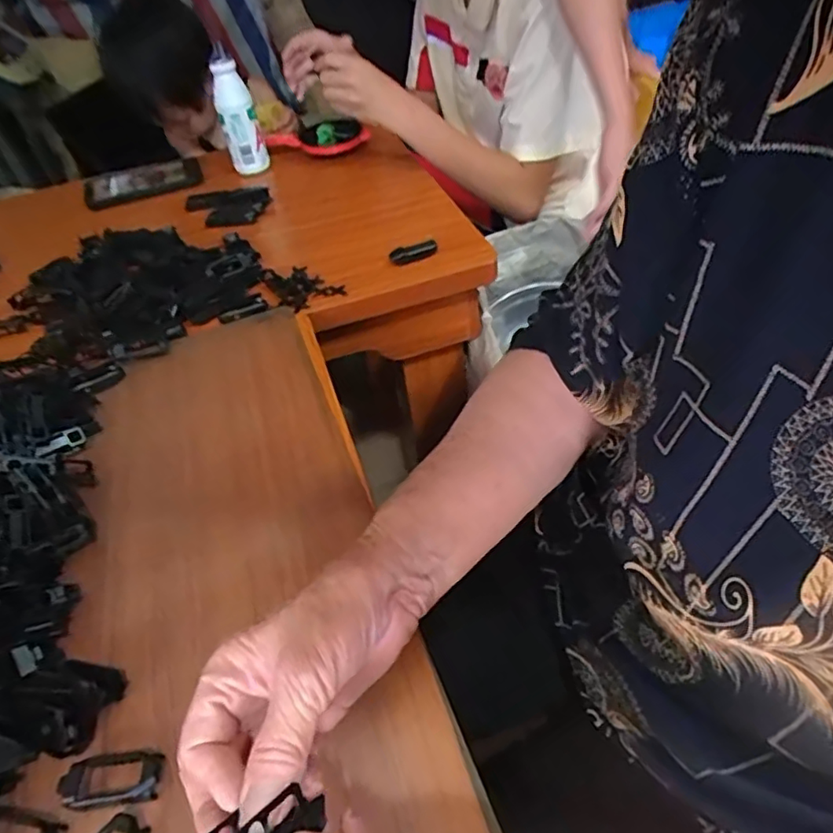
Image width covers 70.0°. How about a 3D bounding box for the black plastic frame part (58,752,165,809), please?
[{"bbox_3d":[-0.160,0.190,0.312,0.050,0.013,0.026,-6,46,-1],"label":"black plastic frame part"}]

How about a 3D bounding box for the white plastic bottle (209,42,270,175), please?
[{"bbox_3d":[-0.250,-0.425,0.835,0.053,0.141,0.050,-15,47,-9],"label":"white plastic bottle"}]

